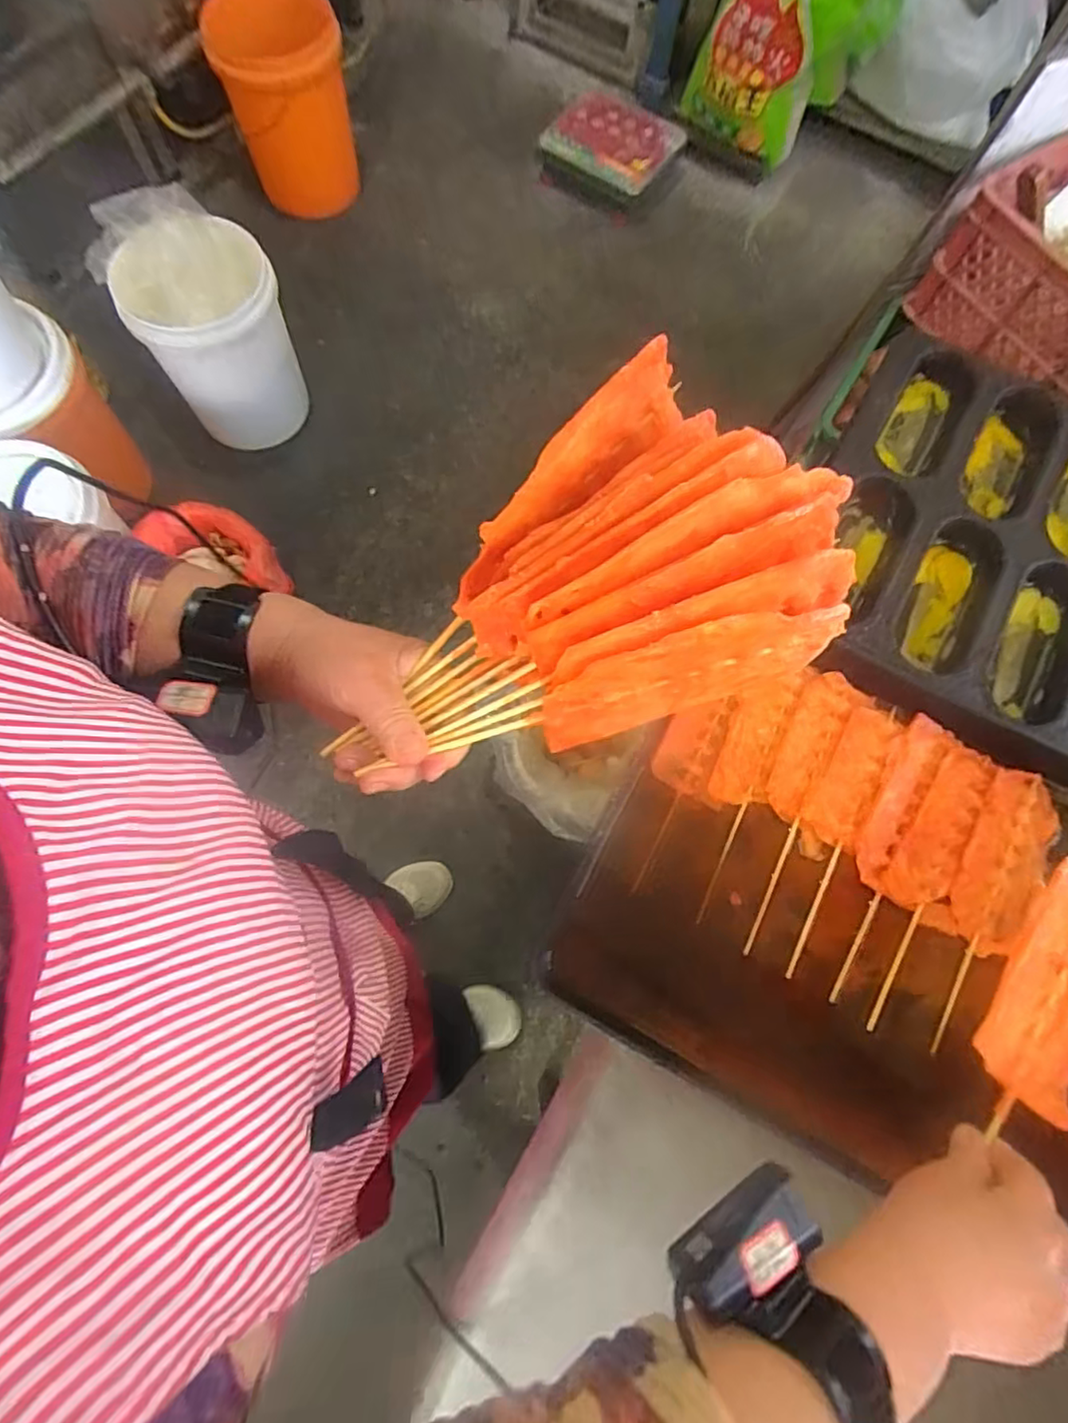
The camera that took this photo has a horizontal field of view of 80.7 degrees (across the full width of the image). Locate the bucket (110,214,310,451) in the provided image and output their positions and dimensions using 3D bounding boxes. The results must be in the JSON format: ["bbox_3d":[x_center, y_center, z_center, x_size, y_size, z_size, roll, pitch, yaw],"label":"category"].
[{"bbox_3d":[-0.657,-0.774,1.332,0.282,0.348,0.285,0,73,-2],"label":"bucket"}]

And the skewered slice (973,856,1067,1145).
[{"bbox_3d":[0.335,0.175,0.400,0.075,0.020,0.175,36,75,9],"label":"skewered slice"}]

